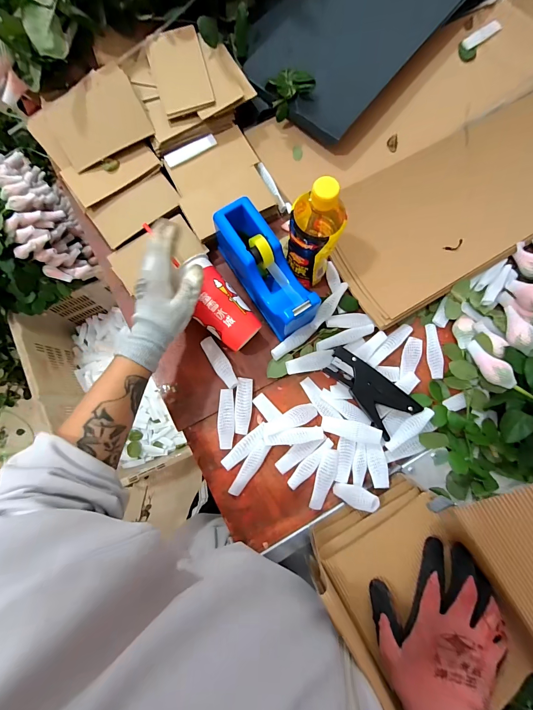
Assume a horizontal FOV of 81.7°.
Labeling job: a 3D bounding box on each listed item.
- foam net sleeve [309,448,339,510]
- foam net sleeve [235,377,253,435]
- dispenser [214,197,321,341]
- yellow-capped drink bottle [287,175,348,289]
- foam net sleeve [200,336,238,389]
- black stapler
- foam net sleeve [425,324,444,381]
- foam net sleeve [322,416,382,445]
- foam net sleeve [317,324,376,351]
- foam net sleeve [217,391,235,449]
[{"bbox_3d":[0.087,0.185,0.459,0.028,0.008,0.088,15,82,5],"label":"foam net sleeve"},{"bbox_3d":[-0.035,0.078,0.473,0.025,0.014,0.084,2,81,3],"label":"foam net sleeve"},{"bbox_3d":[-0.002,-0.125,0.464,0.068,0.091,0.193,-33,81,-3],"label":"dispenser"},{"bbox_3d":[0.070,-0.159,0.423,0.065,0.183,0.075,26,83,6],"label":"yellow-capped drink bottle"},{"bbox_3d":[-0.072,0.012,0.482,0.024,0.017,0.089,-30,81,-2],"label":"foam net sleeve"},{"bbox_3d":[0.158,0.048,0.472,0.069,0.024,0.147,-41,82,-4],"label":"black stapler"},{"bbox_3d":[0.270,-0.006,0.495,0.024,0.011,0.089,-3,81,2],"label":"foam net sleeve"},{"bbox_3d":[0.128,0.114,0.467,0.087,0.014,0.028,11,81,22],"label":"foam net sleeve"},{"bbox_3d":[0.124,-0.028,0.487,0.093,0.015,0.020,-19,81,0],"label":"foam net sleeve"},{"bbox_3d":[-0.061,0.098,0.471,0.025,0.016,0.088,2,81,3],"label":"foam net sleeve"}]

